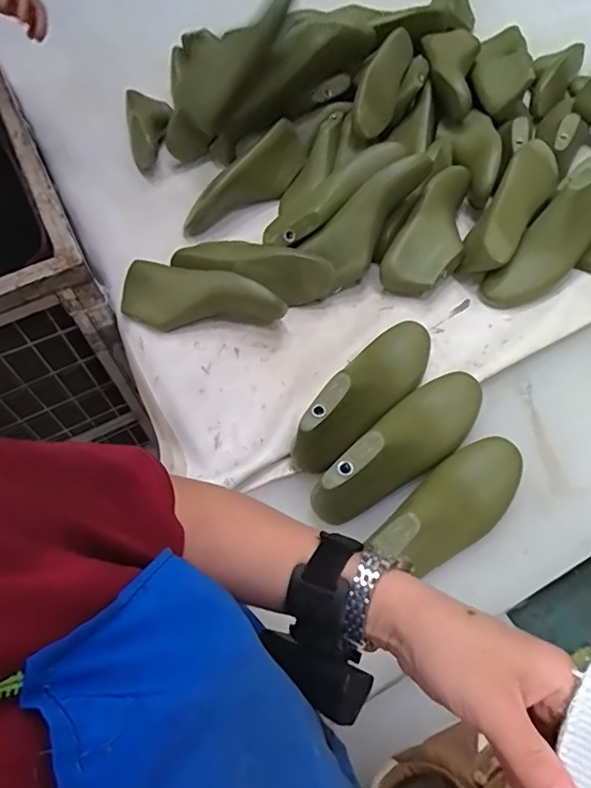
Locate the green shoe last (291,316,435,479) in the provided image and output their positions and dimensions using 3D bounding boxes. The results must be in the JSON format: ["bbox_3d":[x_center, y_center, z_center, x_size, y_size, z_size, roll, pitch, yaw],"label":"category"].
[{"bbox_3d":[0.087,-0.011,0.621,0.080,0.073,0.261,32,52,20],"label":"green shoe last"}]

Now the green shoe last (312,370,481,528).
[{"bbox_3d":[0.124,0.055,0.579,0.074,0.086,0.250,38,68,24],"label":"green shoe last"}]

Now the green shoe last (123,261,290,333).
[{"bbox_3d":[-0.136,-0.129,0.730,0.239,0.071,0.074,13,60,13],"label":"green shoe last"}]

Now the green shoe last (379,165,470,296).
[{"bbox_3d":[0.212,-0.244,0.771,0.089,0.058,0.231,25,63,19],"label":"green shoe last"}]

